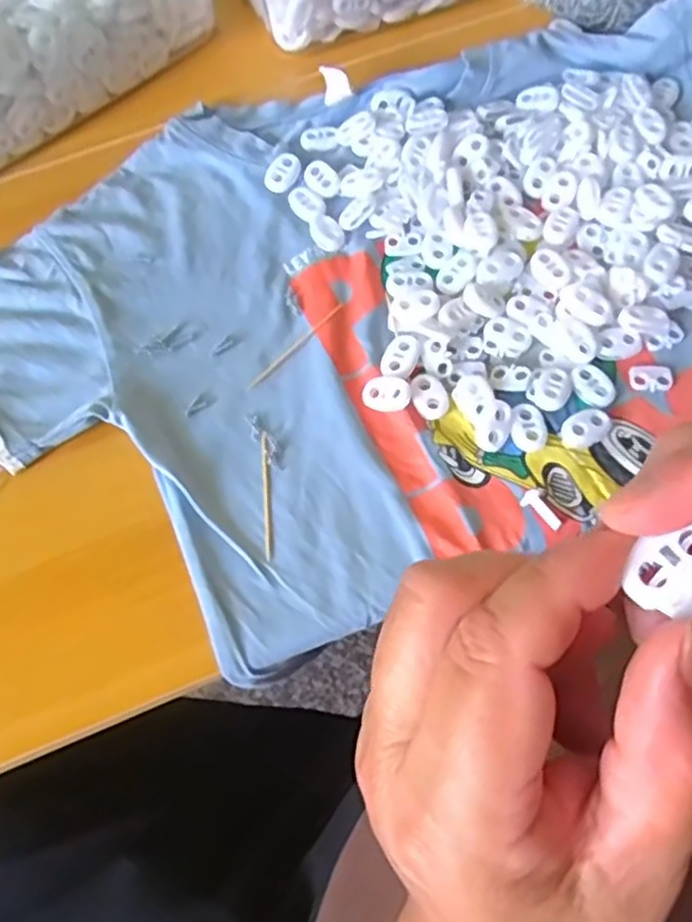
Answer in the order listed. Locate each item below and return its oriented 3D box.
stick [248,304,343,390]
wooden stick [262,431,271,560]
[{"bbox_3d":[-0.023,-0.054,0.341,0.060,0.005,0.004,-42,72,-13],"label":"stick"},{"bbox_3d":[-0.034,0.013,0.311,0.004,0.004,0.058,-5,68,1],"label":"wooden stick"}]

